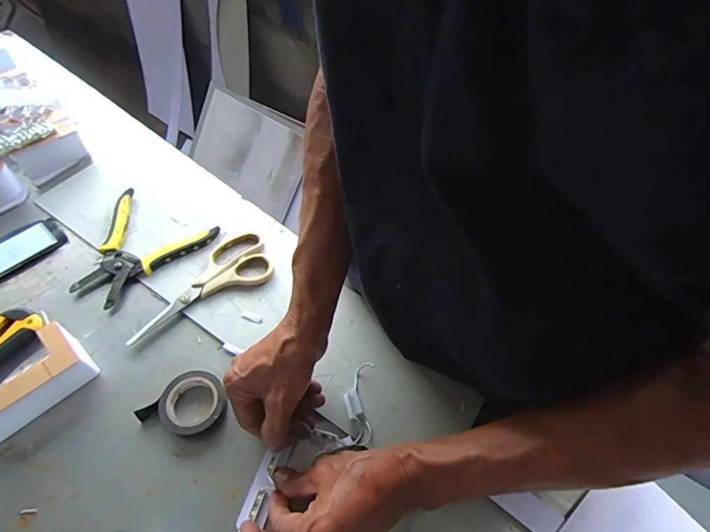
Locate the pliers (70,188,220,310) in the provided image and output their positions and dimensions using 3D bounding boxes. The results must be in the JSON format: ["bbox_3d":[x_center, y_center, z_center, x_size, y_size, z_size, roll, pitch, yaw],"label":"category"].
[{"bbox_3d":[-0.275,-0.022,0.507,0.139,0.015,0.150,26,57,13],"label":"pliers"}]

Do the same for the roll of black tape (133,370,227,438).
[{"bbox_3d":[-0.167,0.136,0.409,0.072,0.025,0.061,22,56,11],"label":"roll of black tape"}]

